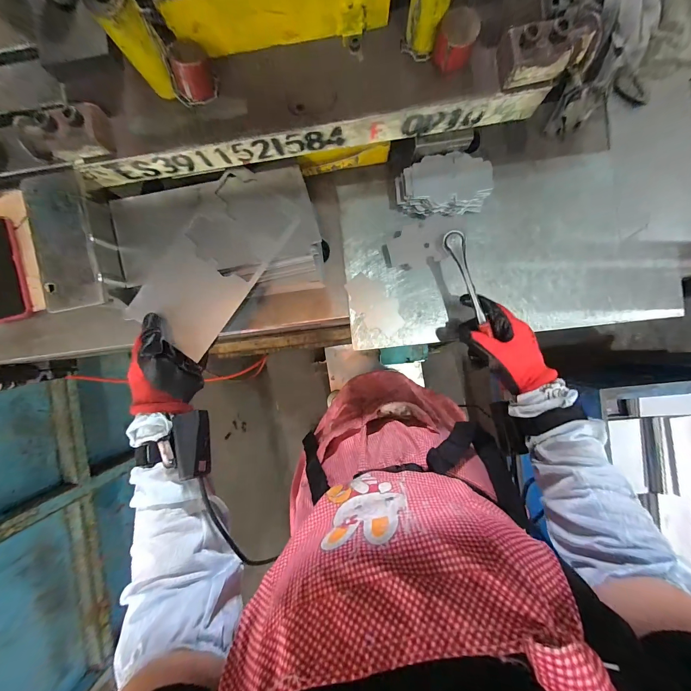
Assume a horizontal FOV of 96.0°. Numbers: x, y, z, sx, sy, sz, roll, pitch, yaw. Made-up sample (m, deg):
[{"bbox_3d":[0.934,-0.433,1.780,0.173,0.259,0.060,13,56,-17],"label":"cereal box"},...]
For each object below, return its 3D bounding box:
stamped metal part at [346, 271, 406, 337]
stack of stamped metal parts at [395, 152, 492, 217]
[{"bbox_3d":[0.046,-0.064,0.485,0.056,0.004,0.104,-41,88,2],"label":"stamped metal part"},{"bbox_3d":[0.137,-0.225,0.446,0.124,0.048,0.070,-6,90,3],"label":"stack of stamped metal parts"}]

